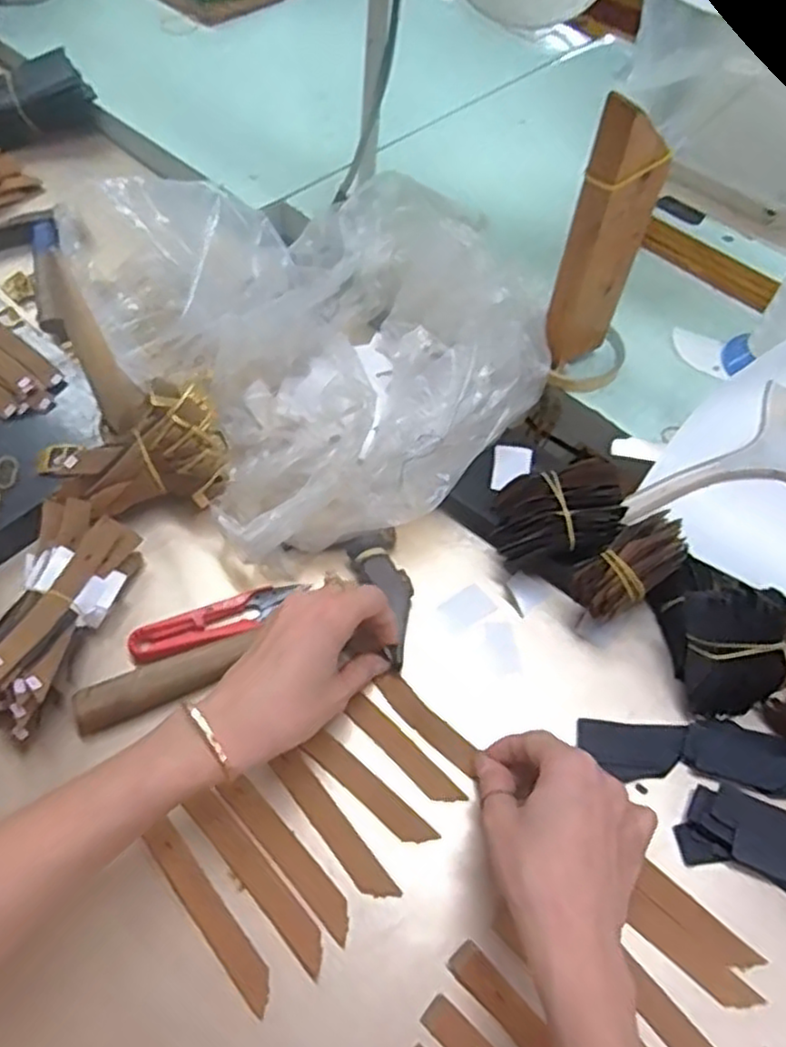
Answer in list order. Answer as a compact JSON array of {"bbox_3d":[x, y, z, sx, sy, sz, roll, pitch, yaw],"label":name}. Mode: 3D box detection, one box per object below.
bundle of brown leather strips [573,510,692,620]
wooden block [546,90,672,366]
[{"bbox_3d":[0.152,0.026,0.465,0.078,0.018,0.037,-40,67,-3],"label":"bundle of brown leather strips"},{"bbox_3d":[0.144,-0.192,0.506,0.054,0.191,0.025,-14,58,-10],"label":"wooden block"}]

